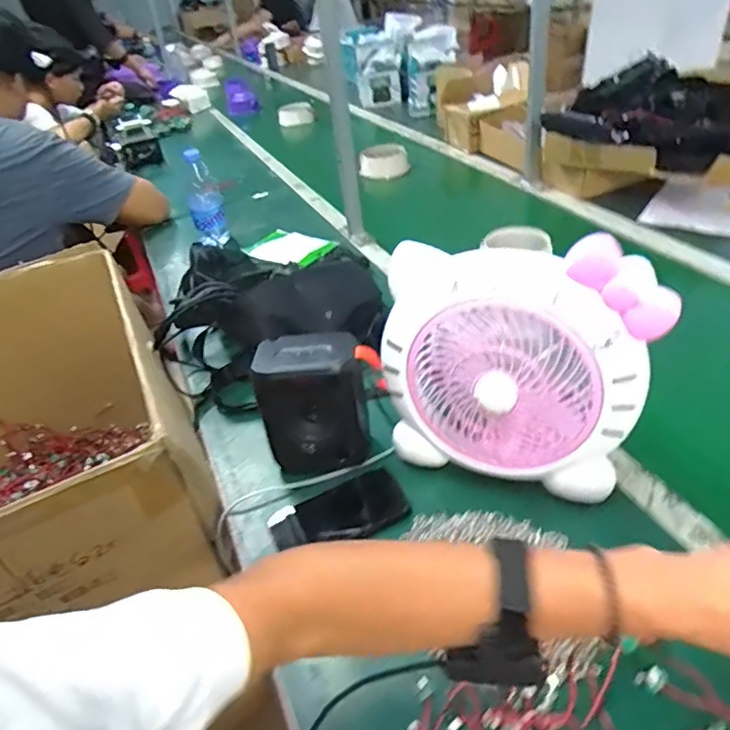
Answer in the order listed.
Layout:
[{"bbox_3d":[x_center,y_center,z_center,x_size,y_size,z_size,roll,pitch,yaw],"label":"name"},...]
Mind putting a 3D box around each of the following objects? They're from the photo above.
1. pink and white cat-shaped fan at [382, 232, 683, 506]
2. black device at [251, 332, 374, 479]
[{"bbox_3d":[0.142,0.017,0.558,0.255,0.254,0.072,7,40,17],"label":"pink and white cat-shaped fan"},{"bbox_3d":[-0.056,0.047,0.627,0.118,0.147,0.067,-13,38,-9],"label":"black device"}]

